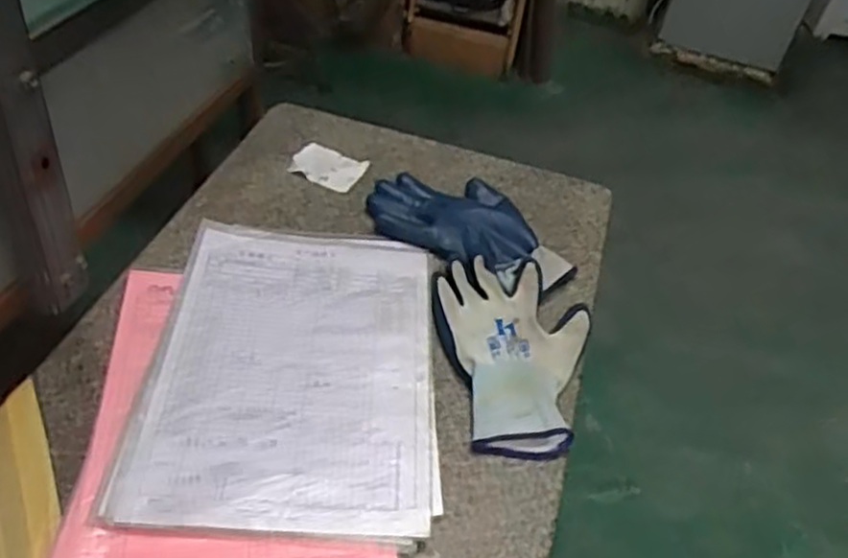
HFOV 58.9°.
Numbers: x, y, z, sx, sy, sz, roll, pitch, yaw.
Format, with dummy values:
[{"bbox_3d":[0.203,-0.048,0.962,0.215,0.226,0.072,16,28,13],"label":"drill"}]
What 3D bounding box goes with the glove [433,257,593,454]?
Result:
[{"bbox_3d":[0.079,0.061,0.646,0.134,0.032,0.194,5,43,-5],"label":"glove"}]

